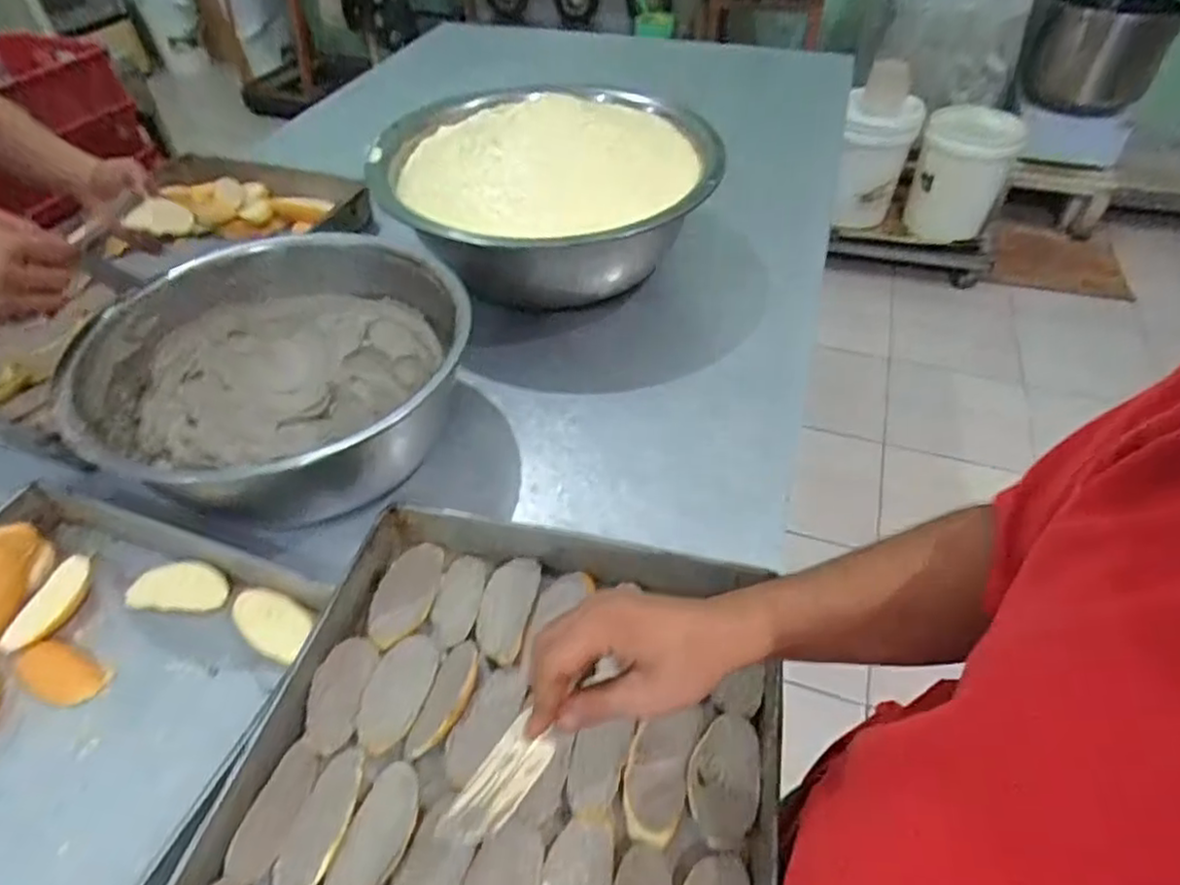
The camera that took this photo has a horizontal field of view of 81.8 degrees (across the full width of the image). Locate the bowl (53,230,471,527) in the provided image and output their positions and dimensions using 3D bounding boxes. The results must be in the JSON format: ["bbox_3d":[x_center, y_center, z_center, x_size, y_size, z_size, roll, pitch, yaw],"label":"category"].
[{"bbox_3d":[-0.327,-0.073,0.742,0.383,0.127,0.344,-6,46,-5],"label":"bowl"}]

